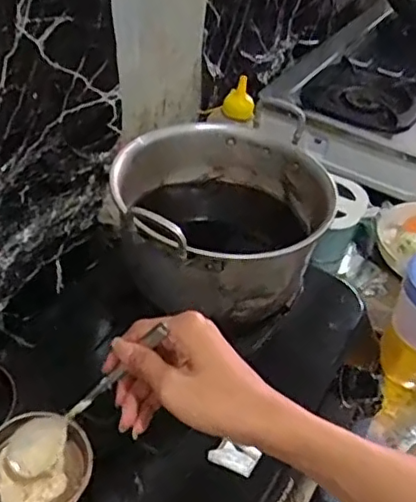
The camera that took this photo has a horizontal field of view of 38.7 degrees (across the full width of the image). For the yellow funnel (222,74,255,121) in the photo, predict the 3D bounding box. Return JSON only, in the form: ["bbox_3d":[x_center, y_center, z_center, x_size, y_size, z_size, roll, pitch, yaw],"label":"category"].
[{"bbox_3d":[0.043,-0.215,0.823,0.044,0.052,0.047,7,42,1],"label":"yellow funnel"}]

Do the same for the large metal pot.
[{"bbox_3d":[0.017,-0.021,0.669,0.213,0.156,0.228,4,42,-3],"label":"large metal pot"}]

